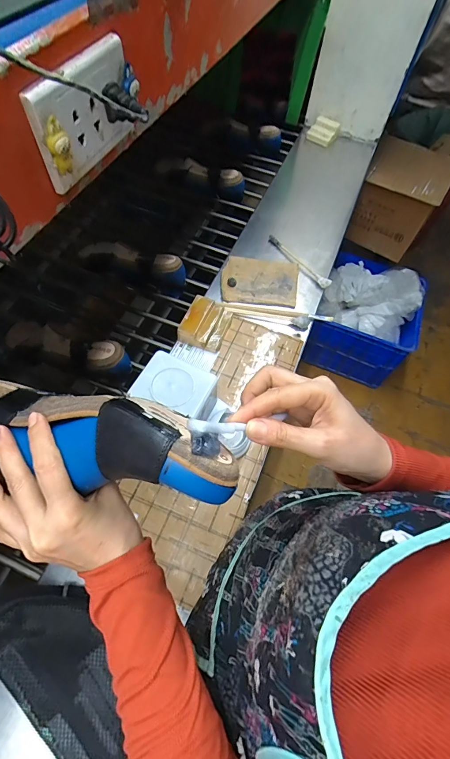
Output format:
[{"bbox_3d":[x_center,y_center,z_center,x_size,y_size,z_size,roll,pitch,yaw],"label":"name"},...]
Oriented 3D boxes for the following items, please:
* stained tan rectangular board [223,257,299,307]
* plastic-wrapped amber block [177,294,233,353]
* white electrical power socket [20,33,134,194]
[{"bbox_3d":[0.077,-0.222,0.767,0.162,0.009,0.133,9,62,2],"label":"stained tan rectangular board"},{"bbox_3d":[-0.037,-0.109,0.676,0.082,0.043,0.101,18,62,6],"label":"plastic-wrapped amber block"},{"bbox_3d":[-0.110,-0.215,0.283,0.021,0.070,0.117,17,62,6],"label":"white electrical power socket"}]

